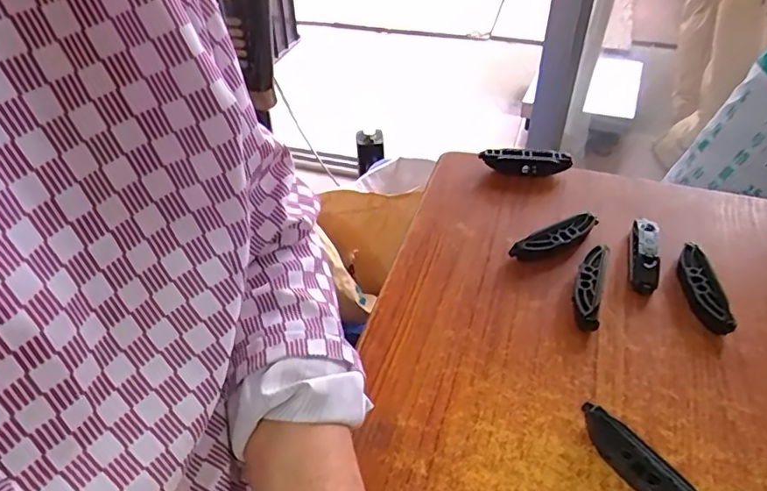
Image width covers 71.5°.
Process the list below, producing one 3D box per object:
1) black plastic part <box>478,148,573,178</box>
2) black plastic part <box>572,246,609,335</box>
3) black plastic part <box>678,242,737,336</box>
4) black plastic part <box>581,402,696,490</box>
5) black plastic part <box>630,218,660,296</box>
[{"bbox_3d":[0.130,-0.075,0.495,0.079,0.026,0.016,12,45,16],"label":"black plastic part"},{"bbox_3d":[0.150,0.030,0.390,0.019,0.020,0.070,13,46,16],"label":"black plastic part"},{"bbox_3d":[0.229,0.031,0.385,0.017,0.023,0.073,-2,43,1],"label":"black plastic part"},{"bbox_3d":[0.141,0.122,0.293,0.016,0.021,0.080,-27,48,-23],"label":"black plastic part"},{"bbox_3d":[0.201,0.007,0.412,0.016,0.024,0.071,11,45,14],"label":"black plastic part"}]

